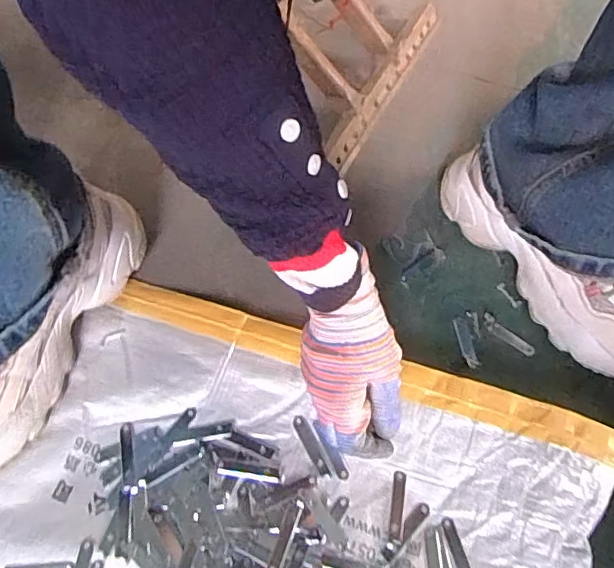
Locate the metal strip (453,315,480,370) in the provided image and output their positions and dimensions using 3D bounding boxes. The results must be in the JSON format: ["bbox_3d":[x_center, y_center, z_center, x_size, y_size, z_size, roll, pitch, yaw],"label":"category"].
[{"bbox_3d":[0.141,0.051,0.492,0.012,0.004,0.051,-6,61,-5],"label":"metal strip"}]

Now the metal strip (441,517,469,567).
[{"bbox_3d":[0.111,0.199,0.408,0.009,0.004,0.052,-13,62,-9],"label":"metal strip"}]

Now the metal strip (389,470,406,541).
[{"bbox_3d":[0.069,0.169,0.425,0.009,0.004,0.049,9,61,3],"label":"metal strip"}]

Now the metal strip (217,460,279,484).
[{"bbox_3d":[-0.045,0.145,0.434,0.047,0.004,0.012,10,61,3],"label":"metal strip"}]

